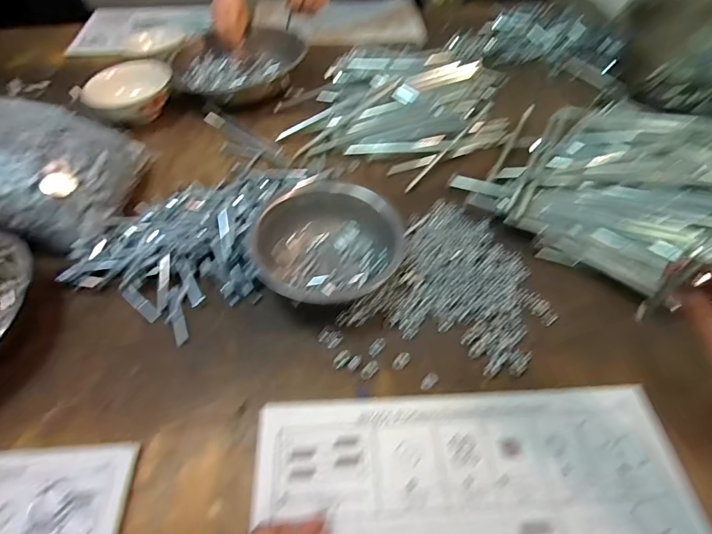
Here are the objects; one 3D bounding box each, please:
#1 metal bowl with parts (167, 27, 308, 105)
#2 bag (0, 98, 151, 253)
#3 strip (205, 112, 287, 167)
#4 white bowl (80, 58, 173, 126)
[{"bbox_3d":[-0.222,-0.389,0.780,0.231,0.057,0.183,3,52,4],"label":"metal bowl with parts"},{"bbox_3d":[-0.470,-0.147,0.517,0.290,0.187,0.214,-4,52,-1],"label":"bag"},{"bbox_3d":[-0.189,-0.224,0.693,0.211,0.011,0.032,37,62,26],"label":"strip"},{"bbox_3d":[-0.400,-0.309,0.730,0.148,0.072,0.148,-1,52,1],"label":"white bowl"}]

